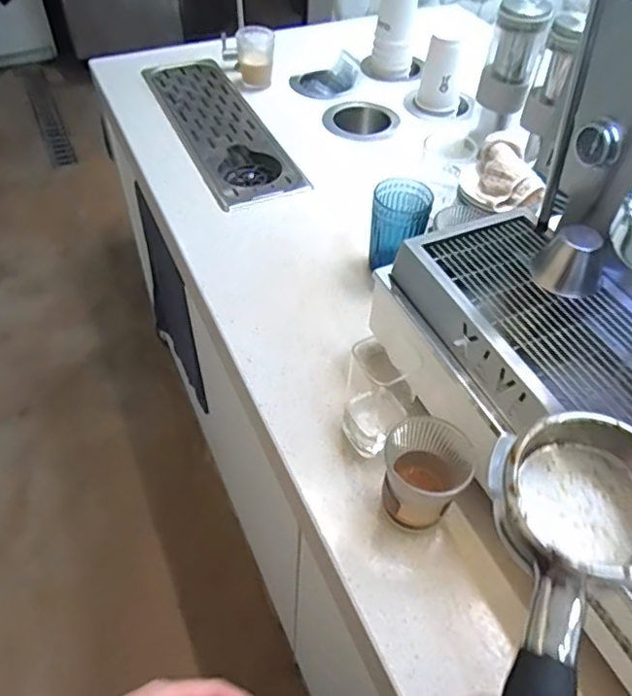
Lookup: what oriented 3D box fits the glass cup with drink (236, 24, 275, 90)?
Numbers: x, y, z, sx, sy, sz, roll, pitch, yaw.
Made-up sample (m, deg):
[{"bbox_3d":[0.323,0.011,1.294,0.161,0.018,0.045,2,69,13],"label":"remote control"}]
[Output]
[{"bbox_3d":[-0.120,-0.584,1.157,0.074,0.091,0.084,-3,50,-5],"label":"glass cup with drink"}]

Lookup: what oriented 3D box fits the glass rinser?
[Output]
[{"bbox_3d":[-0.181,-0.412,1.083,0.165,0.046,0.470,-22,61,-16],"label":"glass rinser"}]

